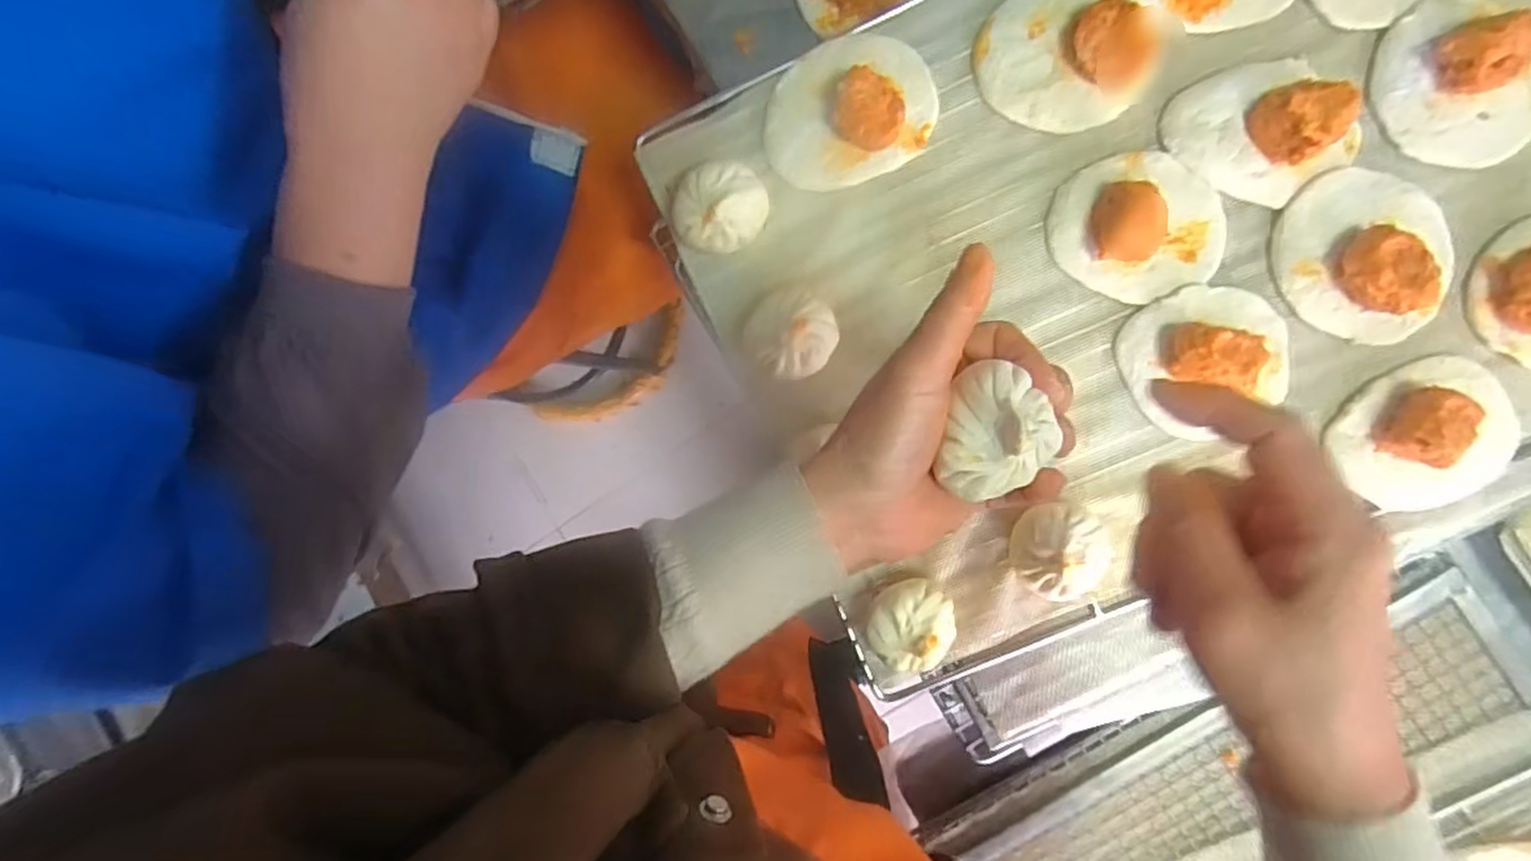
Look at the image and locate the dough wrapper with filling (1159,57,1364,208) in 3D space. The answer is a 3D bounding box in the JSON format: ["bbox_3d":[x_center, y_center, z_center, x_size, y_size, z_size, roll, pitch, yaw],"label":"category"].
[{"bbox_3d":[0.279,-0.169,0.401,0.082,0.030,0.081,-32,90,9],"label":"dough wrapper with filling"}]

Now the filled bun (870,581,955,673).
[{"bbox_3d":[0.089,0.117,0.437,0.050,0.043,0.051,-1,95,8],"label":"filled bun"}]

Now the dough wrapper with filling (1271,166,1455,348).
[{"bbox_3d":[0.338,-0.098,0.398,0.082,0.028,0.101,-39,89,9],"label":"dough wrapper with filling"}]

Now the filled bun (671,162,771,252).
[{"bbox_3d":[-0.027,-0.134,0.431,0.057,0.038,0.052,1,95,7],"label":"filled bun"}]

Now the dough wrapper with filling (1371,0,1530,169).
[{"bbox_3d":[0.384,-0.191,0.382,0.081,0.036,0.092,-30,91,9],"label":"dough wrapper with filling"}]

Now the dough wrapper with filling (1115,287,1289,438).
[{"bbox_3d":[0.255,-0.042,0.412,0.087,0.031,0.078,-23,92,9],"label":"dough wrapper with filling"}]

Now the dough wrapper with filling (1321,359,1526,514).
[{"bbox_3d":[0.378,0.005,0.402,0.097,0.033,0.082,-21,92,9],"label":"dough wrapper with filling"}]

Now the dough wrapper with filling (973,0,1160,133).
[{"bbox_3d":[0.171,-0.215,0.412,0.094,0.018,0.078,31,98,4],"label":"dough wrapper with filling"}]

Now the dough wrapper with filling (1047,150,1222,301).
[{"bbox_3d":[0.216,-0.118,0.411,0.095,0.024,0.079,26,98,5],"label":"dough wrapper with filling"}]

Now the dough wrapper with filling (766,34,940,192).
[{"bbox_3d":[0.049,-0.190,0.421,0.102,0.029,0.083,-25,91,9],"label":"dough wrapper with filling"}]

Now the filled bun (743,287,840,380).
[{"bbox_3d":[0.015,-0.057,0.432,0.053,0.041,0.049,1,95,7],"label":"filled bun"}]

